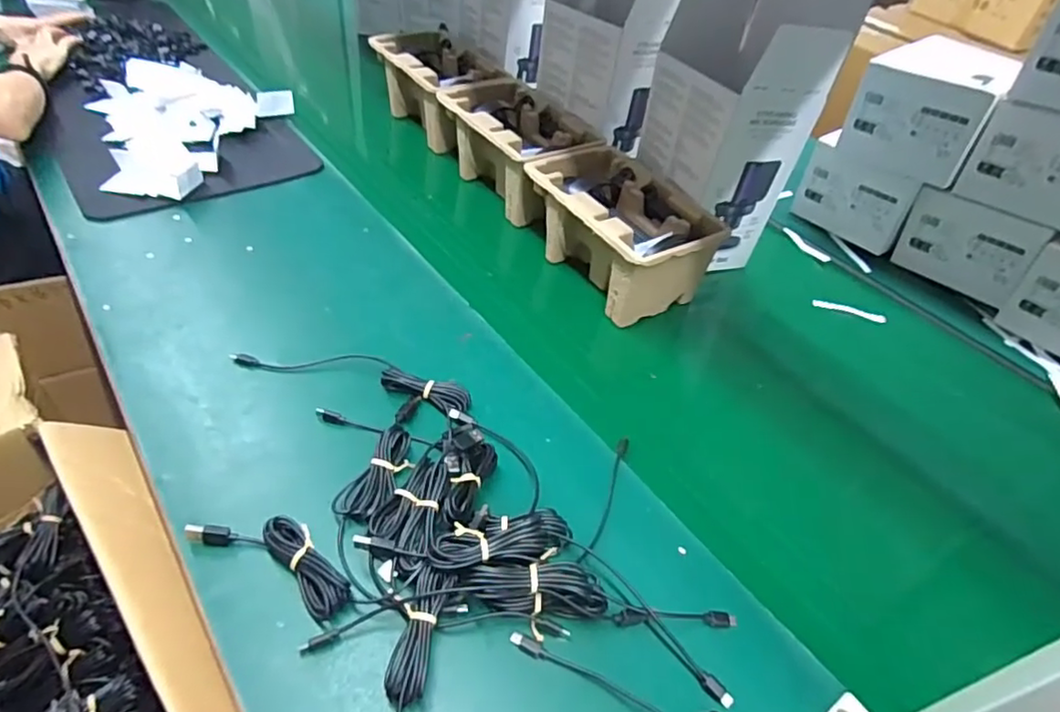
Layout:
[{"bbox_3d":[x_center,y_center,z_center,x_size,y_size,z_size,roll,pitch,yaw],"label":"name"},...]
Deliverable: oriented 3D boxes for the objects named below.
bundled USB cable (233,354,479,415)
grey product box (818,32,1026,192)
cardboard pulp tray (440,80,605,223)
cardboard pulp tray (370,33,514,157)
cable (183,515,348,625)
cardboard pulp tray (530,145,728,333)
[{"bbox_3d":[-0.171,0.011,0.595,0.234,0.020,0.055,13,46,5],"label":"bundled USB cable"},{"bbox_3d":[0.541,-0.338,0.813,0.156,0.139,0.194,35,50,25],"label":"grey product box"},{"bbox_3d":[-0.012,-0.296,0.865,0.152,0.099,0.244,-24,54,-27],"label":"cardboard pulp tray"},{"bbox_3d":[-0.141,-0.423,0.966,0.146,0.106,0.239,-27,55,-28],"label":"cardboard pulp tray"},{"bbox_3d":[-0.189,0.148,0.451,0.129,0.022,0.046,24,48,15],"label":"cable"},{"bbox_3d":[0.112,-0.154,0.741,0.156,0.101,0.226,-21,53,-25],"label":"cardboard pulp tray"}]

